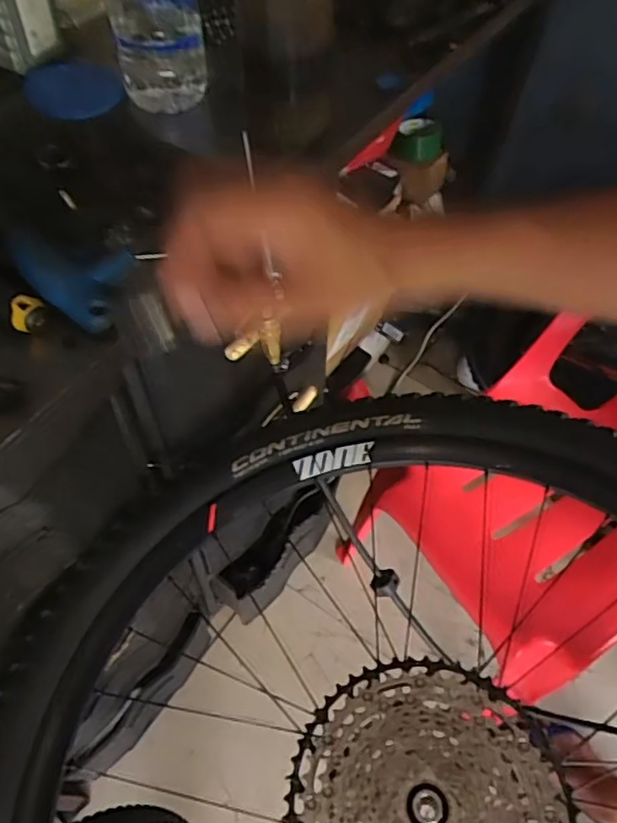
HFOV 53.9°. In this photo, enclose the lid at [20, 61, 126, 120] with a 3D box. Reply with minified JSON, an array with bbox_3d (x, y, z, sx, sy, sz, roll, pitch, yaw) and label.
[{"bbox_3d":[-0.255,-0.348,0.654,0.095,0.019,0.096,1,55,-2],"label":"lid"}]

